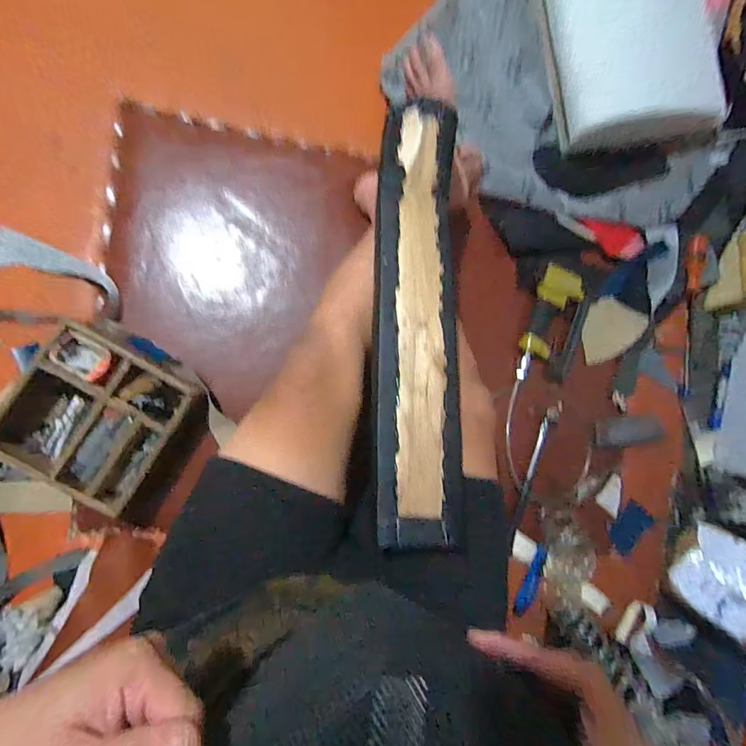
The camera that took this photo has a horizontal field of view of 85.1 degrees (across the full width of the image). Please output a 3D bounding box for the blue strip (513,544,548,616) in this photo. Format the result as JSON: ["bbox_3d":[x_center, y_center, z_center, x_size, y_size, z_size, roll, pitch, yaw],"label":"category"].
[{"bbox_3d":[0.296,0.385,0.755,0.027,0.008,0.129,25,84,-7],"label":"blue strip"}]

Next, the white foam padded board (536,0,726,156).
[{"bbox_3d":[0.506,-0.769,0.794,0.352,0.068,0.628,-11,89,-10],"label":"white foam padded board"}]

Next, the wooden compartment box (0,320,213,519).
[{"bbox_3d":[-0.415,0.076,0.636,0.260,0.077,0.254,29,83,-7],"label":"wooden compartment box"}]

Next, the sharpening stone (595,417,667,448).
[{"bbox_3d":[0.508,0.116,0.806,0.152,0.017,0.054,-3,88,-10],"label":"sharpening stone"}]

